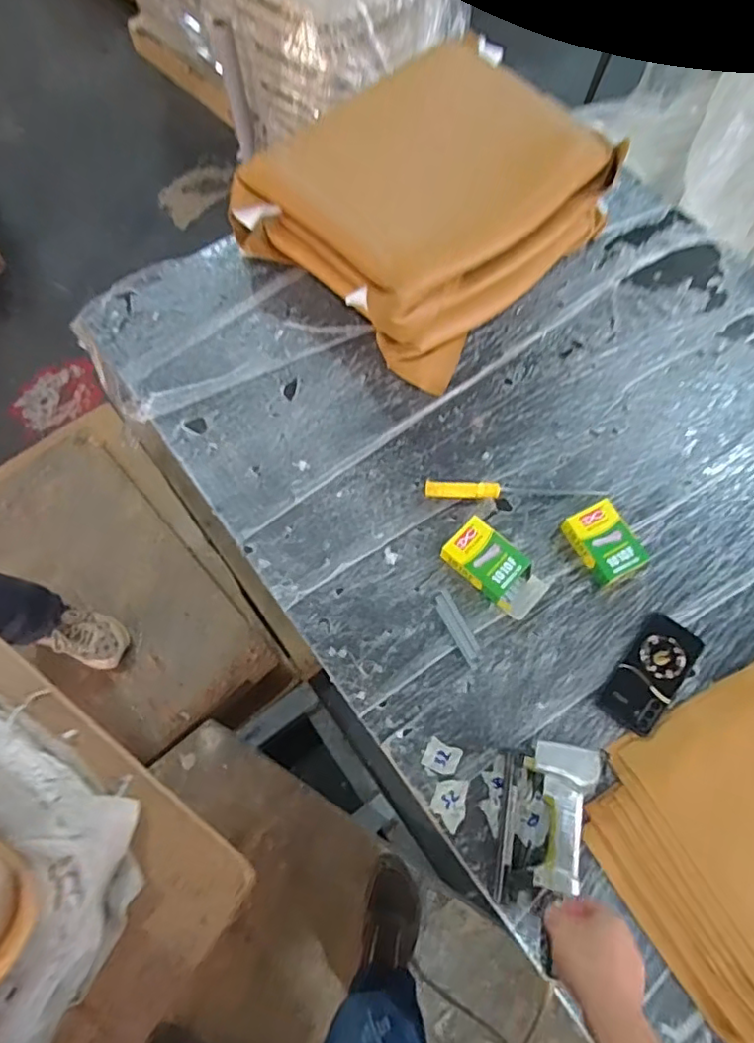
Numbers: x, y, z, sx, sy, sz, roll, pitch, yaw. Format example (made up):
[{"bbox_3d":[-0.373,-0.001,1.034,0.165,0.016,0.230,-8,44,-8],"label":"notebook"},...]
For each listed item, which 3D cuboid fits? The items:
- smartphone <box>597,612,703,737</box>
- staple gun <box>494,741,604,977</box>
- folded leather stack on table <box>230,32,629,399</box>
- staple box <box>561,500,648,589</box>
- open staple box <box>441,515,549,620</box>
[{"bbox_3d":[0.381,0.211,0.813,0.082,0.016,0.161,35,73,13],"label":"smartphone"},{"bbox_3d":[0.205,0.382,0.738,0.108,0.045,0.200,15,67,10],"label":"staple gun"},{"bbox_3d":[0.071,-0.550,1.011,0.448,0.254,0.460,41,75,15],"label":"folded leather stack on table"},{"bbox_3d":[0.337,0.033,0.877,0.088,0.037,0.116,-29,71,-9],"label":"staple box"},{"bbox_3d":[0.174,0.070,0.866,0.153,0.039,0.082,40,75,15],"label":"open staple box"}]

